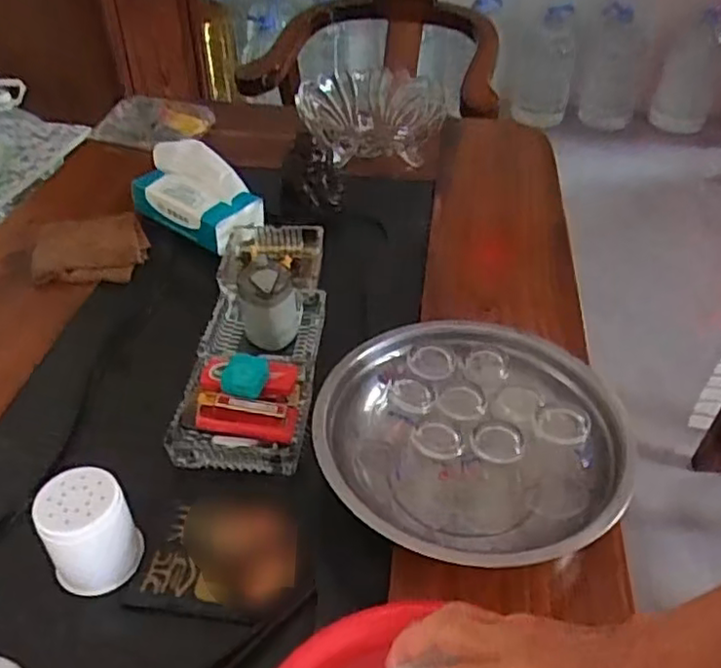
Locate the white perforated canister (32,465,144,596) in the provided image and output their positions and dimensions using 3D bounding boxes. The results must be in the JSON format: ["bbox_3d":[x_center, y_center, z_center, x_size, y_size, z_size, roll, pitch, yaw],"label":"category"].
[{"bbox_3d":[-0.214,0.155,0.526,0.062,0.076,0.066,0,41,0],"label":"white perforated canister"}]

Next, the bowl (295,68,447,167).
[{"bbox_3d":[0.019,-0.351,1.056,0.214,0.095,0.234,0,41,0],"label":"bowl"}]

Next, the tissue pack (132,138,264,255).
[{"bbox_3d":[-0.220,-0.191,0.894,0.170,0.076,0.106,29,49,29],"label":"tissue pack"}]

